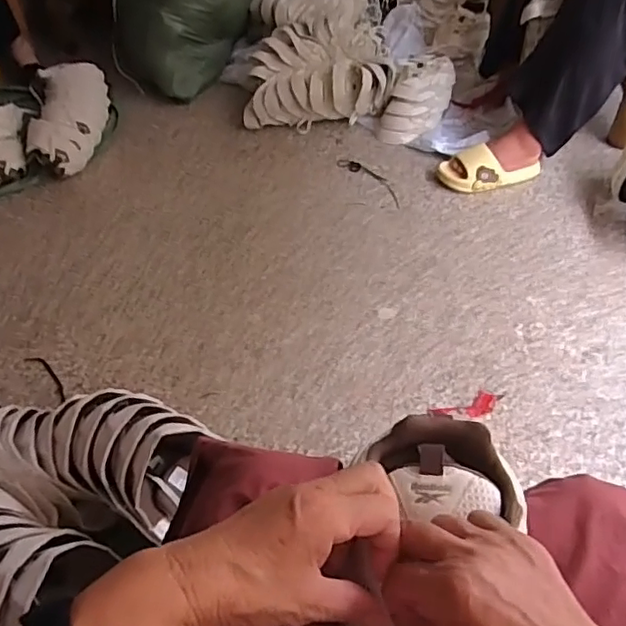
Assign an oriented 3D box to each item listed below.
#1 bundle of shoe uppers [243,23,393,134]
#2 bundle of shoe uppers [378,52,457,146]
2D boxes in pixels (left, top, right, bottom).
[{"bbox_3d":[0.020,-0.631,1.571,0.377,0.141,0.279,2,48,4],"label":"bundle of shoe uppers"},{"bbox_3d":[0.272,-0.557,1.517,0.150,0.124,0.226,18,50,16],"label":"bundle of shoe uppers"}]

